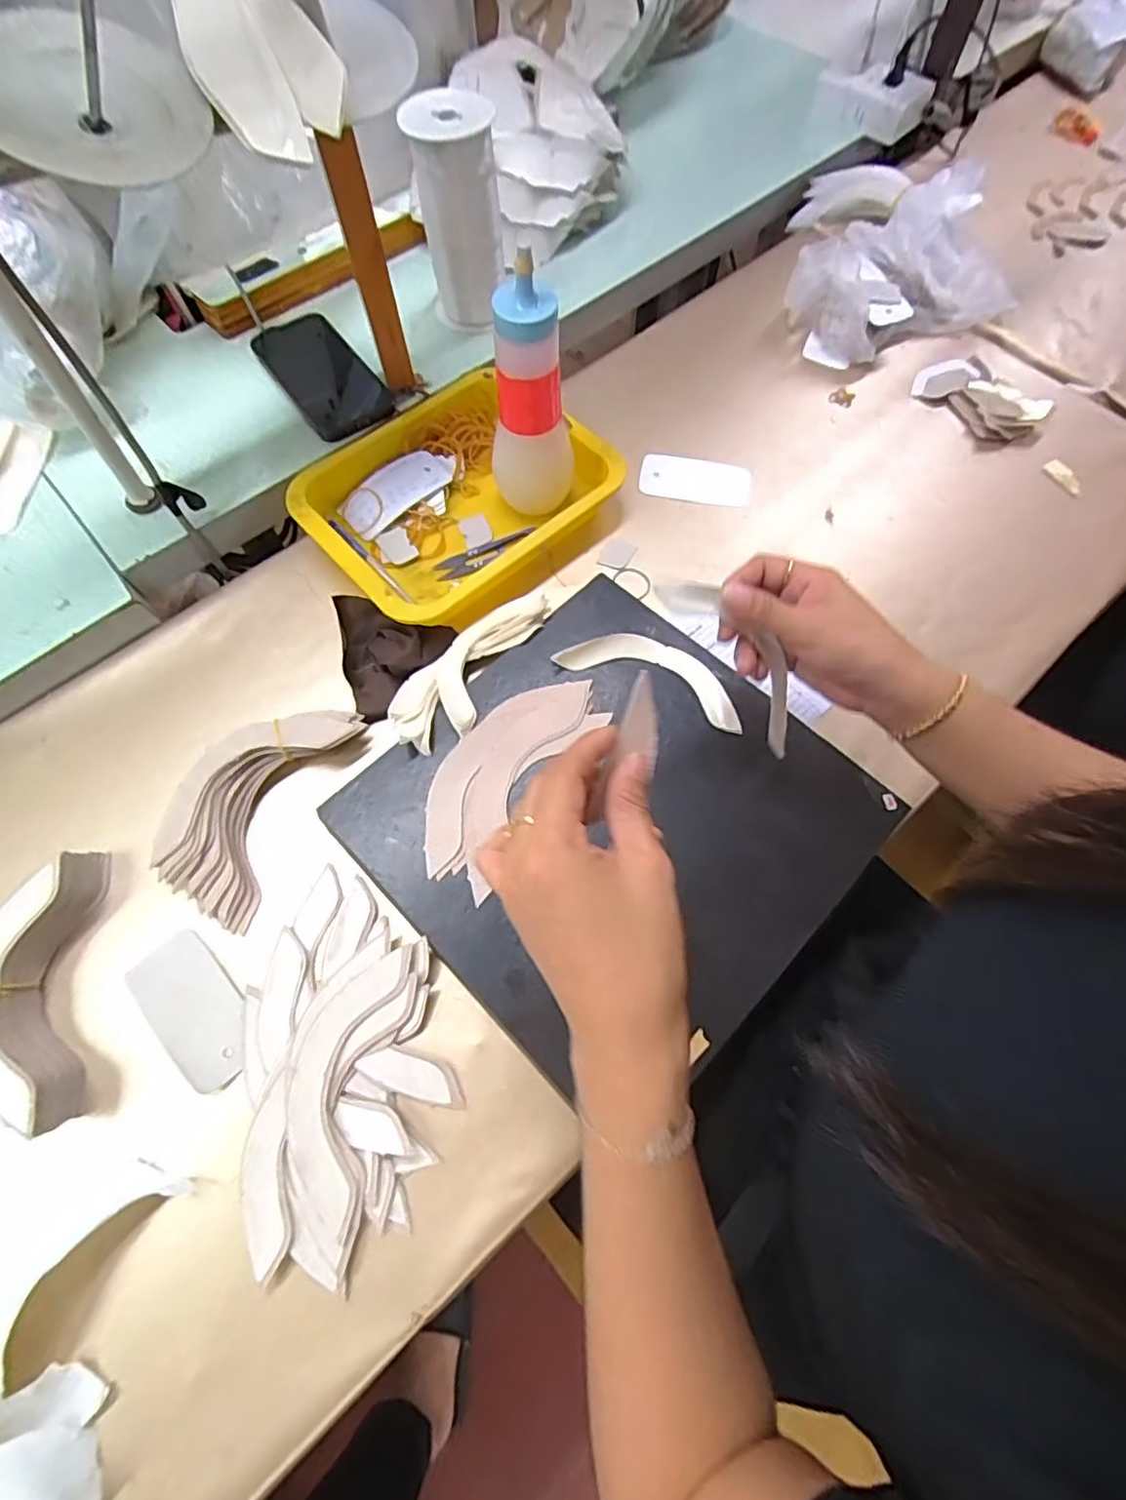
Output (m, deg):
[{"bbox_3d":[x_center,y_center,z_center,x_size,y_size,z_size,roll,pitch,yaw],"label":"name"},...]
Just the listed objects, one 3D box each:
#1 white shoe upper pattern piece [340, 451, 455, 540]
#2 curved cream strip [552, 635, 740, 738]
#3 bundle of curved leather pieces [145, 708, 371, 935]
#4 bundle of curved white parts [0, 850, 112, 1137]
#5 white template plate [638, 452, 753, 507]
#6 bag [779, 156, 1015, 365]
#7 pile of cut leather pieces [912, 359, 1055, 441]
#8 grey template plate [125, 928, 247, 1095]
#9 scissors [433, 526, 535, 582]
[{"bbox_3d":[-0.151,-0.243,0.575,0.112,0.014,0.053,-36,73,-14],"label":"white shoe upper pattern piece"},{"bbox_3d":[0.073,-0.063,0.487,0.148,0.008,0.048,24,70,8],"label":"curved cream strip"},{"bbox_3d":[-0.228,0.035,0.459,0.086,0.032,0.168,24,70,8],"label":"bundle of curved leather pieces"},{"bbox_3d":[-0.343,0.151,0.401,0.059,0.042,0.170,-8,69,-4],"label":"bundle of curved white parts"},{"bbox_3d":[0.128,-0.262,0.600,0.105,0.011,0.056,8,70,2],"label":"white template plate"},{"bbox_3d":[0.363,-0.507,0.661,0.225,0.080,0.141,-25,71,-11],"label":"bag"},{"bbox_3d":[0.426,-0.361,0.632,0.117,0.024,0.070,41,73,13],"label":"pile of cut leather pieces"},{"bbox_3d":[-0.243,0.171,0.409,0.100,0.008,0.054,44,68,12],"label":"grey template plate"},{"bbox_3d":[-0.069,-0.176,0.553,0.094,0.010,0.022,-23,71,-10],"label":"scissors"}]

